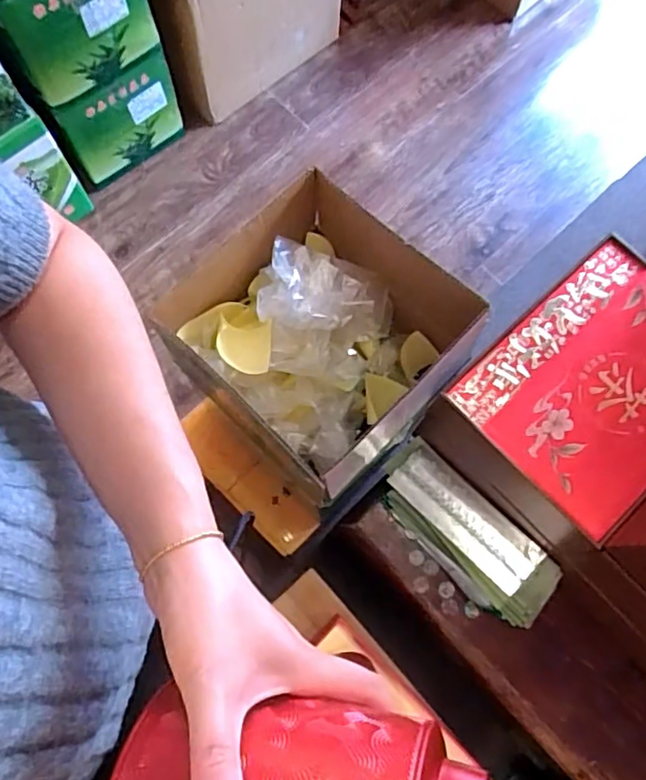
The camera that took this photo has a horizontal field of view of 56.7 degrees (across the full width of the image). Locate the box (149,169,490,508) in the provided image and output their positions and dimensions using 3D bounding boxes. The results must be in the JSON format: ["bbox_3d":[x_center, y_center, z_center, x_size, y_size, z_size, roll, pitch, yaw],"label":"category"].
[{"bbox_3d":[-0.004,-0.059,0.767,0.297,0.200,0.283,43,77,10],"label":"box"}]

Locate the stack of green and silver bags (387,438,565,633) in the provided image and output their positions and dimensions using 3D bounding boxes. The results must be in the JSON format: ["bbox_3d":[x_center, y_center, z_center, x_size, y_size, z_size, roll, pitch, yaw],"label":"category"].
[{"bbox_3d":[0.203,0.207,0.862,0.105,0.079,0.287,-42,79,-12],"label":"stack of green and silver bags"}]

